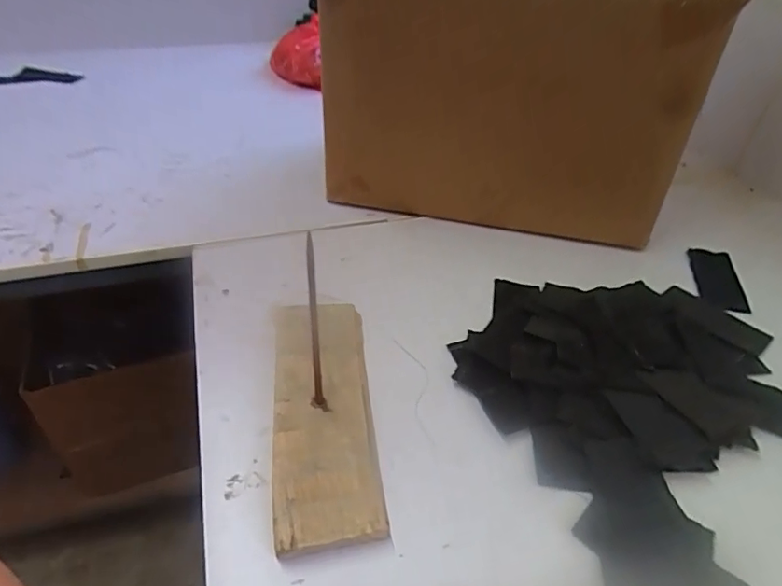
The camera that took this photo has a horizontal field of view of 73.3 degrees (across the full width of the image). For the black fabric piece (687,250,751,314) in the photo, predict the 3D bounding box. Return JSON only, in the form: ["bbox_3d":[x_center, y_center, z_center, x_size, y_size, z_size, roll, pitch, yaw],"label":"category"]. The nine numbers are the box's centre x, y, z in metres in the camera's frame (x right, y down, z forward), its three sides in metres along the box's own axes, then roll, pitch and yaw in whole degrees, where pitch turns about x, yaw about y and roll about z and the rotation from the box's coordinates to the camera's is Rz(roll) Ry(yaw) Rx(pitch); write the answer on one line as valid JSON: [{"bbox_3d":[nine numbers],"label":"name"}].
[{"bbox_3d":[0.407,-0.018,0.657,0.055,0.007,0.118,10,41,10],"label":"black fabric piece"}]

